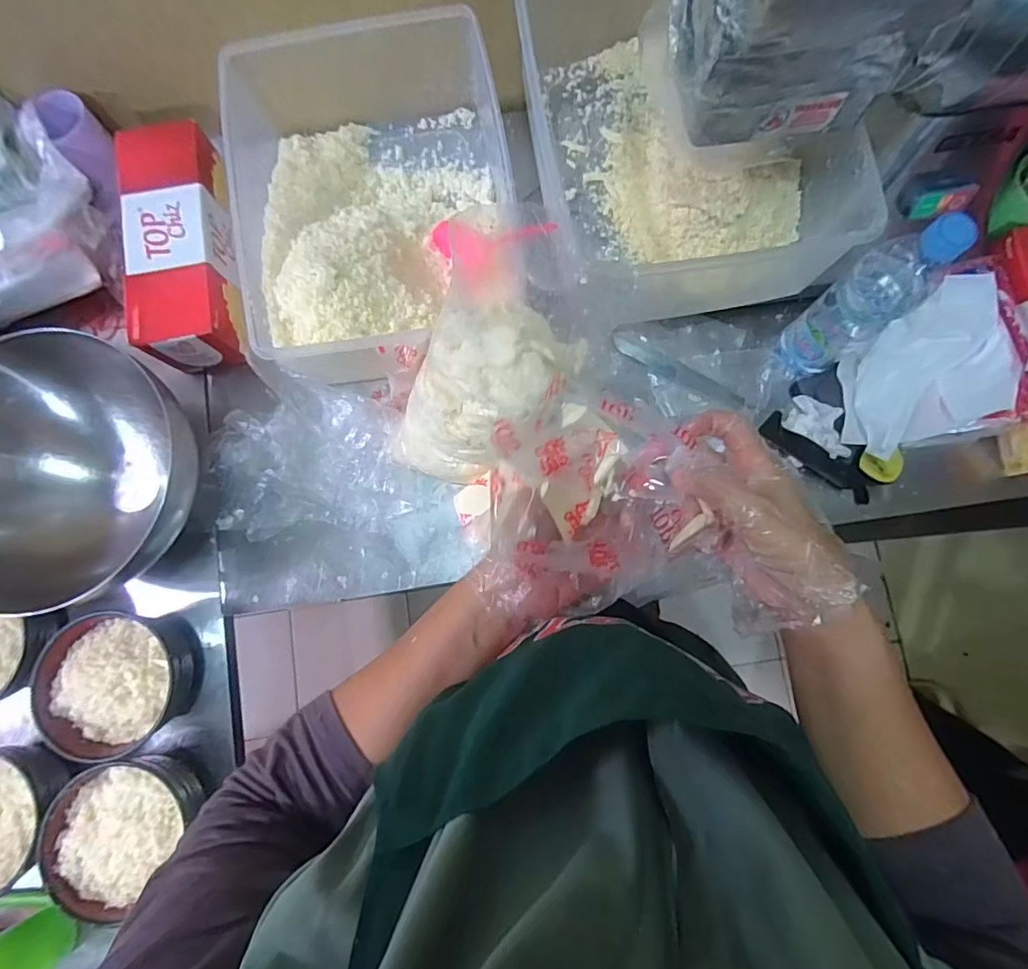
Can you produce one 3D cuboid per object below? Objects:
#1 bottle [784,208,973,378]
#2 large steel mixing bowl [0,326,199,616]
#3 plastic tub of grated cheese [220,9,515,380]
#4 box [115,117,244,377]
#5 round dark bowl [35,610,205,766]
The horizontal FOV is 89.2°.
[{"bbox_3d":[0.335,-0.172,0.510,0.059,0.235,0.065,-38,82,-5],"label":"bottle"},{"bbox_3d":[-0.457,-0.005,0.550,0.250,0.131,0.252,0,81,1],"label":"large steel mixing bowl"},{"bbox_3d":[-0.153,-0.320,0.600,0.281,0.118,0.395,-9,81,0],"label":"plastic tub of grated cheese"},{"bbox_3d":[-0.383,-0.280,0.608,0.106,0.078,0.269,-11,81,0],"label":"box"},{"bbox_3d":[-0.419,0.213,0.557,0.133,0.060,0.142,0,81,1],"label":"round dark bowl"}]

